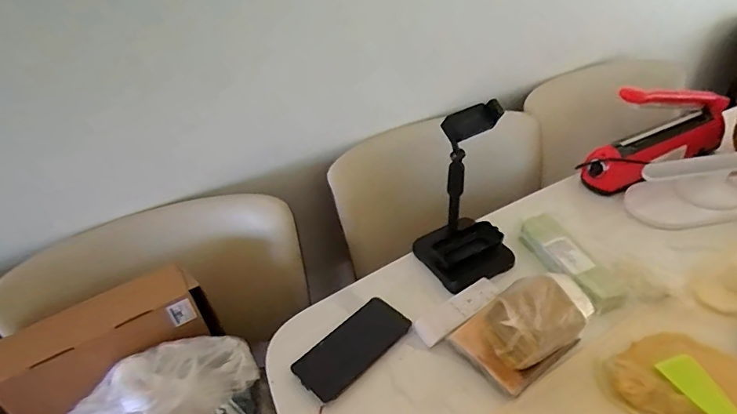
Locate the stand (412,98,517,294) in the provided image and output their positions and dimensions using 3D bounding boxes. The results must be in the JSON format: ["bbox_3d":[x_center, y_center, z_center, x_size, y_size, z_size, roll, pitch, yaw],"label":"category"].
[{"bbox_3d":[0.137,-0.018,0.619,0.122,0.224,0.112,-23,42,-20],"label":"stand"}]

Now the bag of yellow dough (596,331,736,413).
[{"bbox_3d":[0.374,0.210,0.504,0.177,0.030,0.131,29,50,35],"label":"bag of yellow dough"}]

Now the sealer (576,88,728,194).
[{"bbox_3d":[0.534,-0.138,0.786,0.292,0.167,0.073,-17,40,-13],"label":"sealer"}]

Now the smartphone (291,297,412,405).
[{"bbox_3d":[-0.020,0.185,0.590,0.155,0.009,0.073,-33,46,-29],"label":"smartphone"}]

